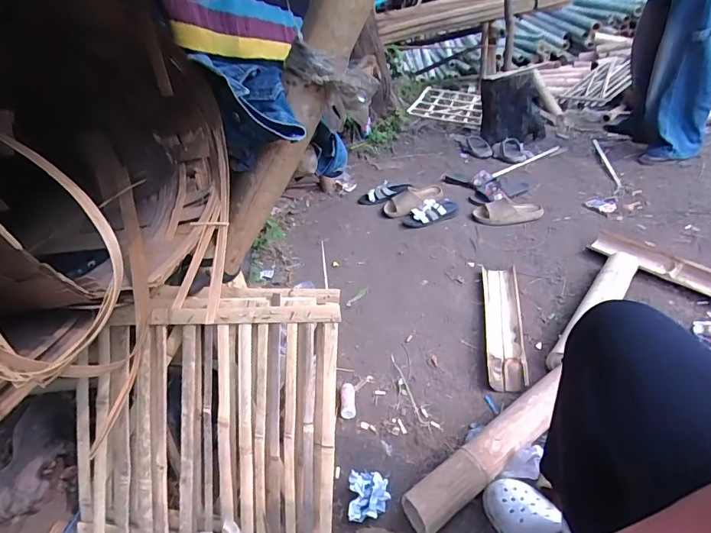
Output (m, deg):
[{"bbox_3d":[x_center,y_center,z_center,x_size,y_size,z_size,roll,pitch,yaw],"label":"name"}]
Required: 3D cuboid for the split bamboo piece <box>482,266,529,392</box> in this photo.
[{"bbox_3d":[0.433,0.157,1.250,0.102,0.033,0.488,3,38,13],"label":"split bamboo piece"}]

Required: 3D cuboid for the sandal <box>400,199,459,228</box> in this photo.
[{"bbox_3d":[0.321,-0.224,1.767,0.267,0.078,0.102,-25,33,-22],"label":"sandal"}]

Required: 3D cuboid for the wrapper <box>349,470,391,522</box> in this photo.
[{"bbox_3d":[0.030,0.470,0.873,0.081,0.060,0.095,-8,30,5],"label":"wrapper"}]

